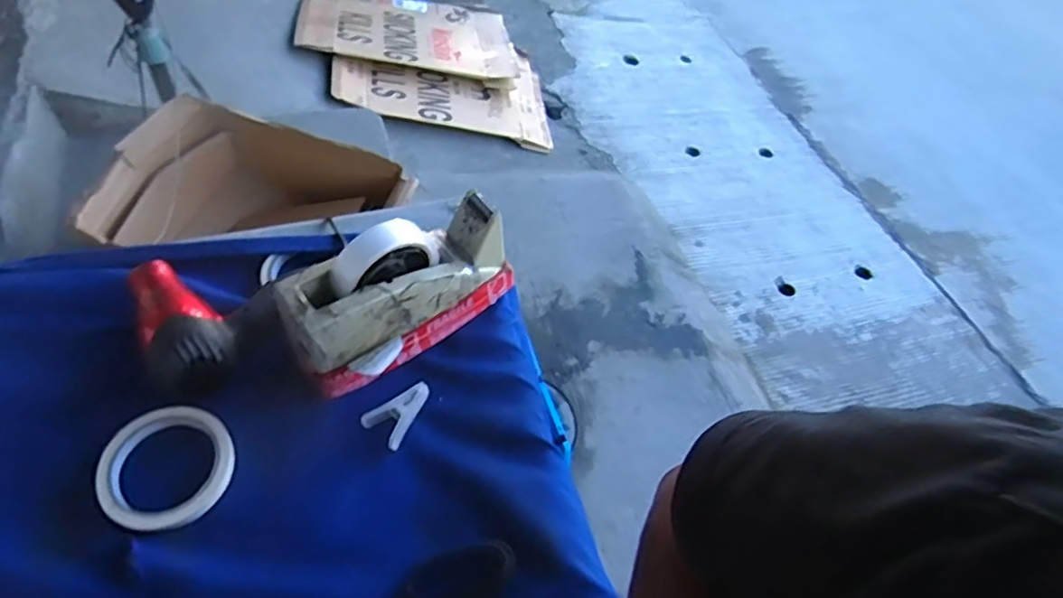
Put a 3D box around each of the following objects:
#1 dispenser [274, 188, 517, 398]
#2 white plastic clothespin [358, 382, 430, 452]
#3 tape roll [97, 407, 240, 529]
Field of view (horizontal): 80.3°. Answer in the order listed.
[{"bbox_3d":[-0.114,-0.009,0.567,0.210,0.113,0.087,-37,65,-27],"label":"dispenser"},{"bbox_3d":[-0.115,0.098,0.554,0.041,0.008,0.059,34,58,18],"label":"white plastic clothespin"},{"bbox_3d":[-0.291,0.134,0.502,0.098,0.015,0.095,2,54,-3],"label":"tape roll"}]

